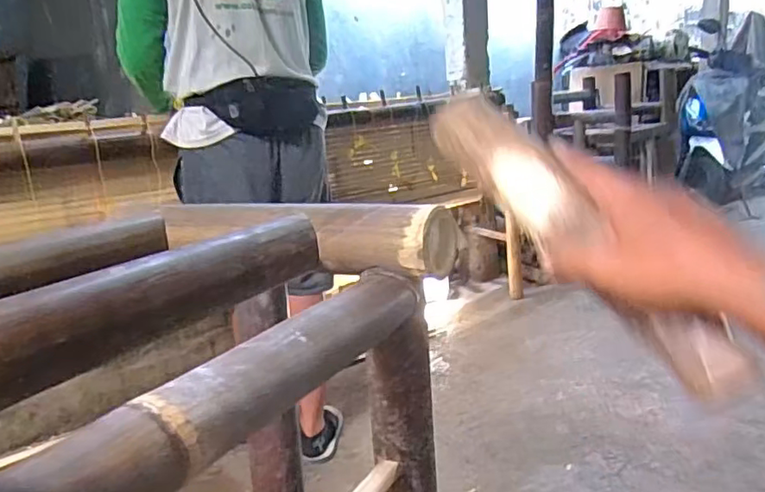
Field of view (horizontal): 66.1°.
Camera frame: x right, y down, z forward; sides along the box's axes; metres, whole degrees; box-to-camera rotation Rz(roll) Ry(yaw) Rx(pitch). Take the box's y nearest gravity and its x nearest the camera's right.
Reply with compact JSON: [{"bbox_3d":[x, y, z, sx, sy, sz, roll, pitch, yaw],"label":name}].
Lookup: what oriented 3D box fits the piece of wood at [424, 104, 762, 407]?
[{"bbox_3d":[0.128,-0.017,0.406,0.034,0.044,0.287,-12,49,-30],"label":"piece of wood"}]

